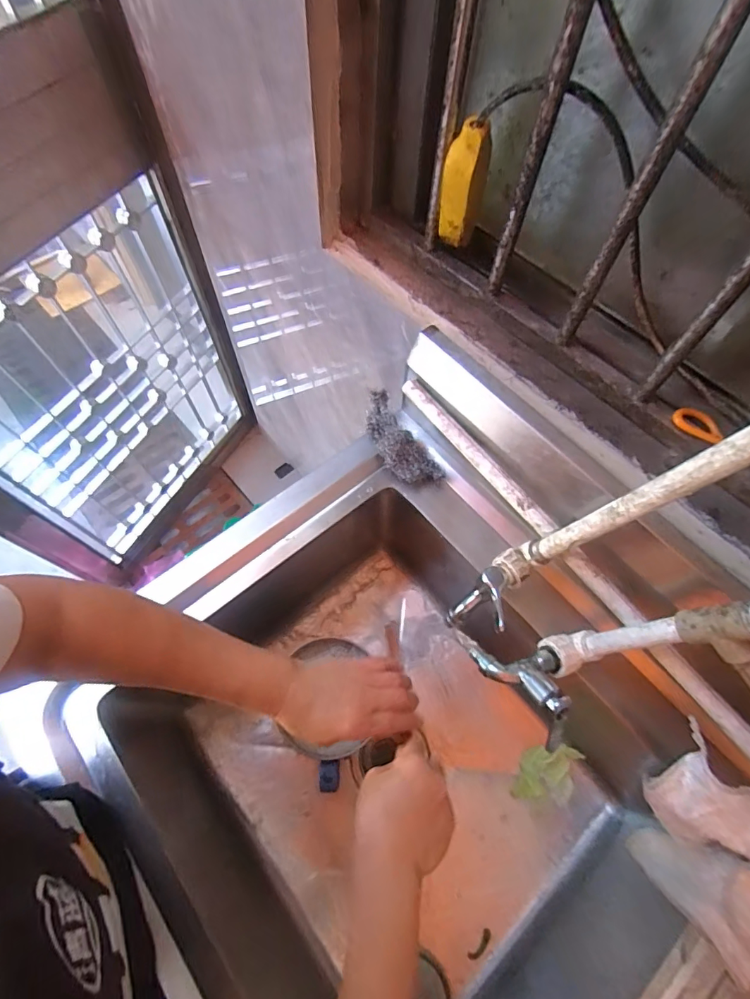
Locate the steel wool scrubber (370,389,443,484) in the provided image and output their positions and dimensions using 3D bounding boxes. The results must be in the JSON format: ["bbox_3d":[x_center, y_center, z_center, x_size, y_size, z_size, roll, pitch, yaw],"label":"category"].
[{"bbox_3d":[0.025,-0.077,0.580,0.056,0.037,0.150,-29,68,-16],"label":"steel wool scrubber"}]

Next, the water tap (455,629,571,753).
[{"bbox_3d":[0.148,0.167,0.453,0.074,0.070,0.120,-27,68,-14],"label":"water tap"}]

